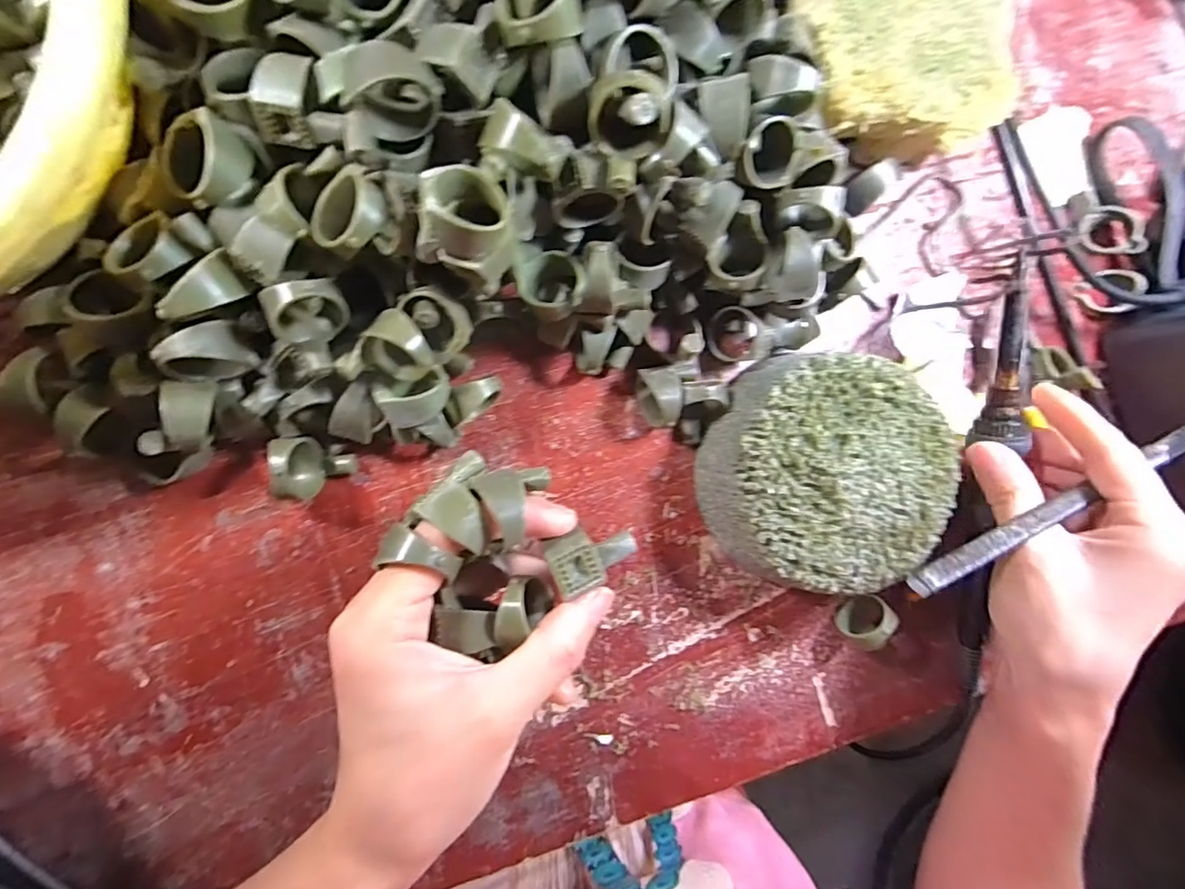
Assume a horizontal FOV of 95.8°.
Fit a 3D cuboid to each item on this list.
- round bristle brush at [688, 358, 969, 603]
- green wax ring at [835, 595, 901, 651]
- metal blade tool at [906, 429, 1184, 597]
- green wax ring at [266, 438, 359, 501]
[{"bbox_3d":[0.103,0.012,0.243,0.100,0.044,0.096,0,93,-9],"label":"round bristle brush"},{"bbox_3d":[0.132,0.085,0.259,0.025,0.029,0.009,-45,99,-5],"label":"green wax ring"},{"bbox_3d":[0.199,0.022,0.220,0.164,0.008,0.007,-24,96,-8],"label":"metal blade tool"},{"bbox_3d":[-0.111,0.009,0.214,0.025,0.027,0.026,-9,94,-9],"label":"green wax ring"}]

